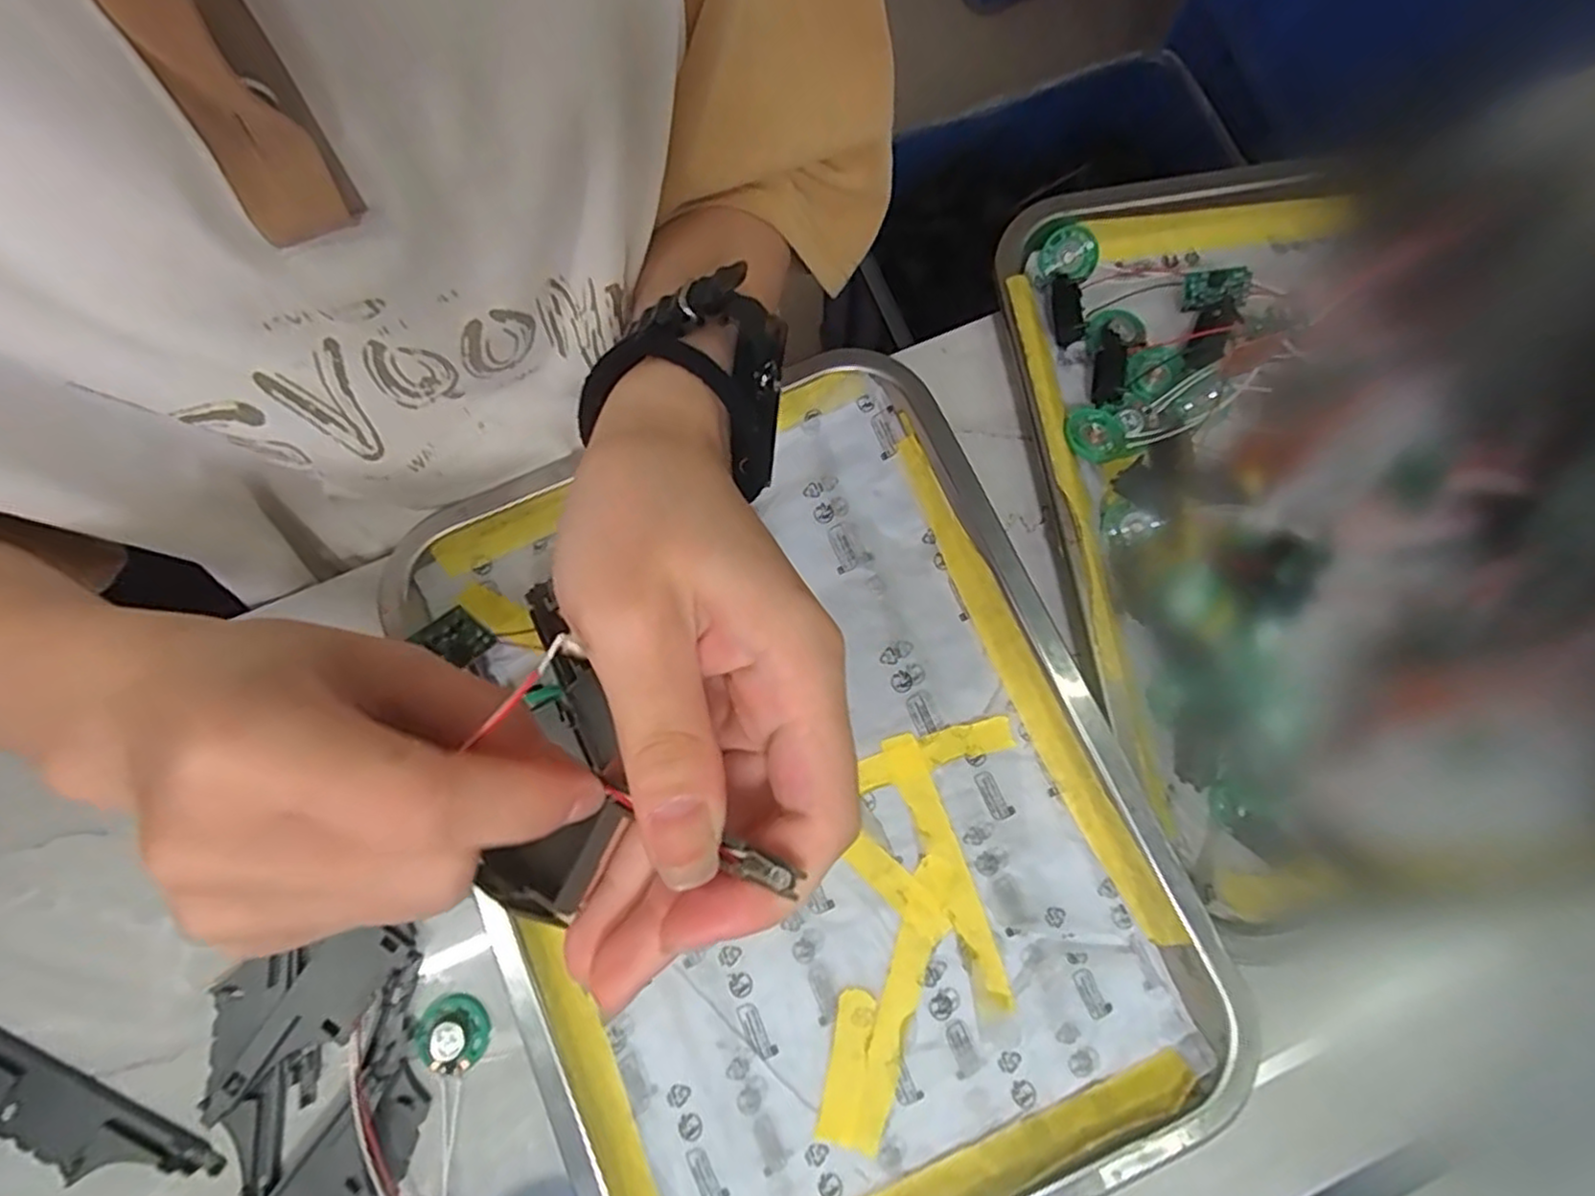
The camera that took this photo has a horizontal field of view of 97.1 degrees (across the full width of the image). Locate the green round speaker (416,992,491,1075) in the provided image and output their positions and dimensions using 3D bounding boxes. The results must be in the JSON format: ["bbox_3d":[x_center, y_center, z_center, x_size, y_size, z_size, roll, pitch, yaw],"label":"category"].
[{"bbox_3d":[-0.141,0.179,0.287,0.027,0.009,0.027,0,78,-1],"label":"green round speaker"}]

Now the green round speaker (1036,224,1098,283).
[{"bbox_3d":[0.136,-0.172,0.353,0.028,0.008,0.026,22,114,-1],"label":"green round speaker"}]

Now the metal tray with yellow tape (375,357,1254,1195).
[{"bbox_3d":[0.000,0.087,0.299,0.260,0.026,0.349,-23,79,-5],"label":"metal tray with yellow tape"}]

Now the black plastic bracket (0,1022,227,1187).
[{"bbox_3d":[-0.297,0.206,0.281,0.132,0.005,0.034,26,79,5],"label":"black plastic bracket"}]

